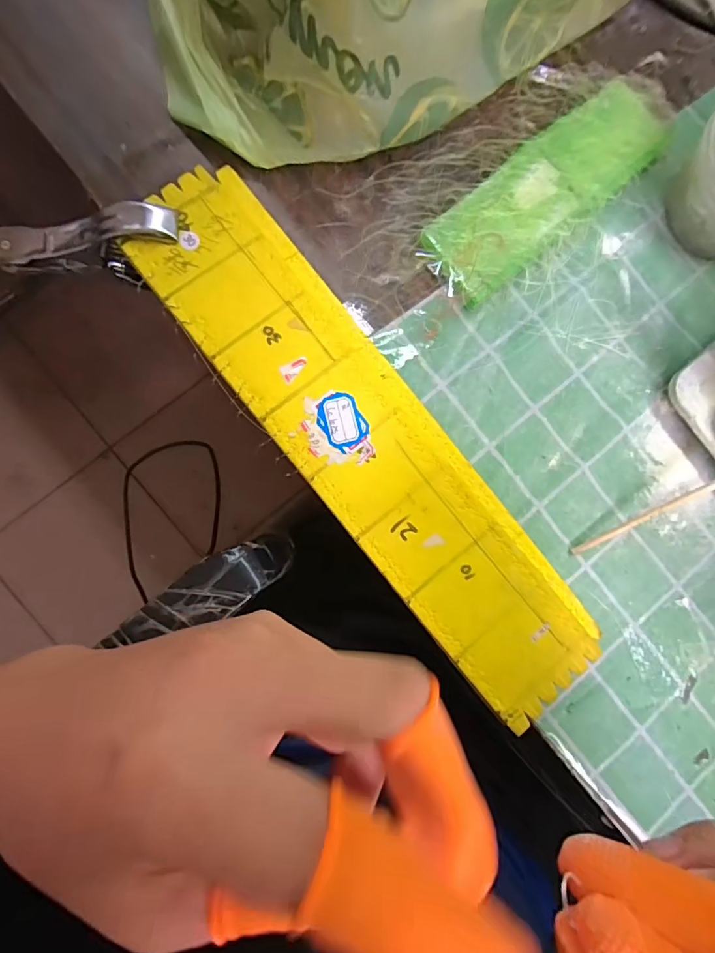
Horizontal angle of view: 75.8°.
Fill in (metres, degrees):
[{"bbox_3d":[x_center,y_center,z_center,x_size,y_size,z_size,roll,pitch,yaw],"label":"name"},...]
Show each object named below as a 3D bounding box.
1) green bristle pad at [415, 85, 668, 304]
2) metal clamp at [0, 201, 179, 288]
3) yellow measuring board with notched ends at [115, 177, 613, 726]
[{"bbox_3d":[0.122,-0.184,0.291,0.183,0.015,0.057,-40,91,-8],"label":"green bristle pad"},{"bbox_3d":[-0.153,-0.133,0.271,0.117,0.044,0.026,-4,87,11],"label":"metal clamp"},{"bbox_3d":[0.008,-0.021,0.261,0.086,0.025,0.336,-39,91,-8],"label":"yellow measuring board with notched ends"}]

